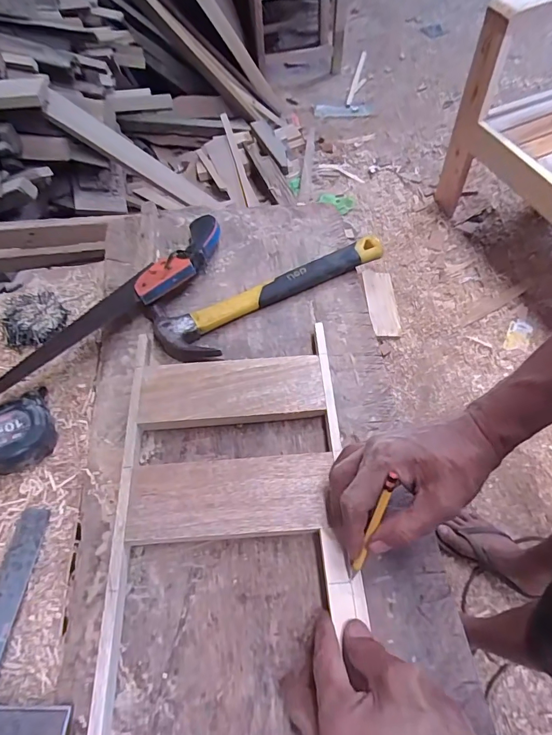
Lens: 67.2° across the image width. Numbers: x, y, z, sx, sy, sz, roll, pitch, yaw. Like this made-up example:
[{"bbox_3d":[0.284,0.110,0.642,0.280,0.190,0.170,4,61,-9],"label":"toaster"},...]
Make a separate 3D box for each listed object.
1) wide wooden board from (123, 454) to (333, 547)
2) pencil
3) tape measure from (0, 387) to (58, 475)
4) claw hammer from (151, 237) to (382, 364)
[{"bbox_3d":[-0.044,0.132,0.415,0.190,0.025,0.075,-3,58,-2],"label":"wide wooden board"},{"bbox_3d":[0.079,0.136,0.342,0.006,0.108,0.009,19,19,11],"label":"pencil"},{"bbox_3d":[-0.293,0.071,0.464,0.077,0.041,0.082,-30,61,-11],"label":"tape measure"},{"bbox_3d":[-0.004,-0.111,0.555,0.326,0.032,0.105,-32,63,-19],"label":"claw hammer"}]

